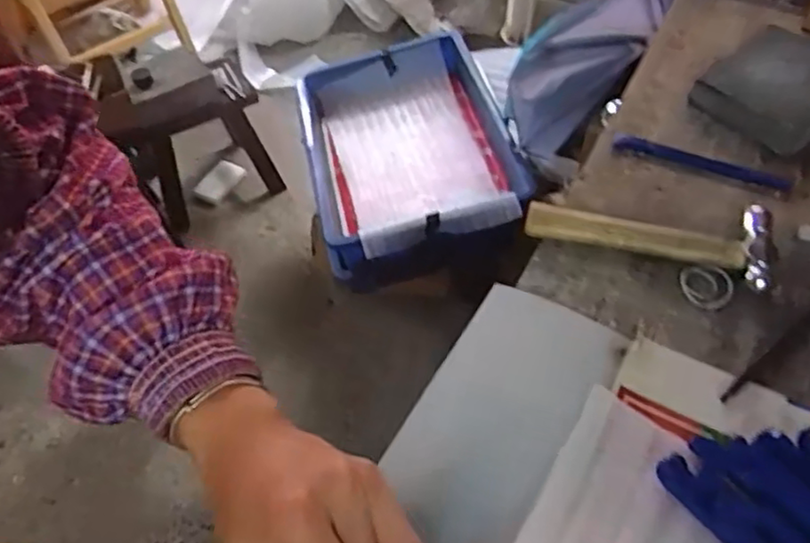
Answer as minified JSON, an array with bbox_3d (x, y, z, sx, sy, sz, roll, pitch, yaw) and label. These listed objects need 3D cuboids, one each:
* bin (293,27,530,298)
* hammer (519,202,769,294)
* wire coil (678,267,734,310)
[{"bbox_3d":[0.016,-0.177,1.039,0.318,0.140,0.448,-15,49,0],"label":"bin"},{"bbox_3d":[0.158,-0.030,0.433,0.150,0.017,0.055,11,53,10],"label":"hammer"},{"bbox_3d":[0.191,0.011,0.415,0.031,0.005,0.029,-1,52,1],"label":"wire coil"}]

